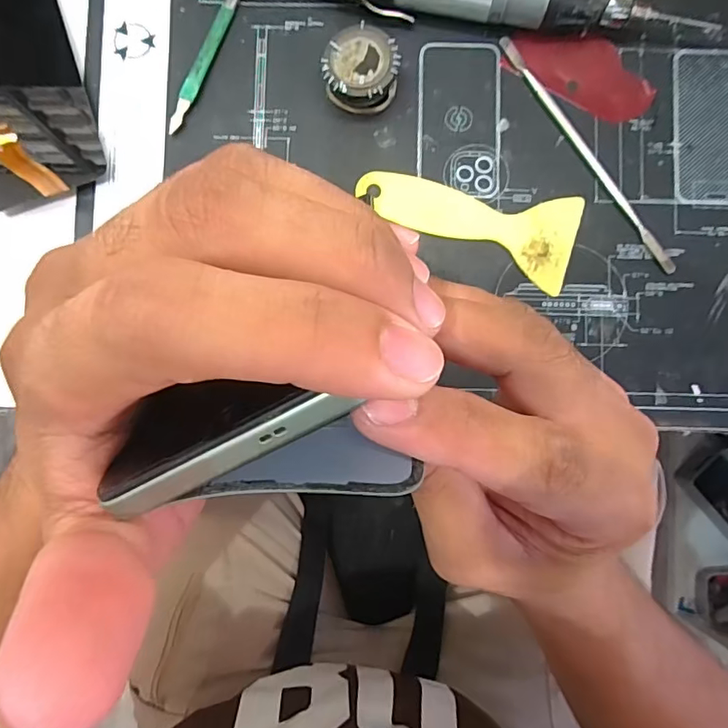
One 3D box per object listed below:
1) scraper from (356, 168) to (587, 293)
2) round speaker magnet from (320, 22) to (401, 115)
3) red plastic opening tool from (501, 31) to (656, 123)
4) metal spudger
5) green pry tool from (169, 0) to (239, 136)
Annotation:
[{"bbox_3d":[0.057,-0.081,0.284,0.122,0.004,0.051,16,87,1],"label":"scraper"},{"bbox_3d":[-0.001,-0.159,0.278,0.039,0.024,0.039,0,87,0],"label":"round speaker magnet"},{"bbox_3d":[0.123,-0.166,0.287,0.083,0.004,0.038,28,92,1],"label":"red plastic opening tool"},{"bbox_3d":[0.125,-0.118,0.284,0.009,0.004,0.159,-34,88,-2],"label":"metal spudger"},{"bbox_3d":[-0.085,-0.184,0.288,0.009,0.006,0.113,23,87,1],"label":"green pry tool"}]

